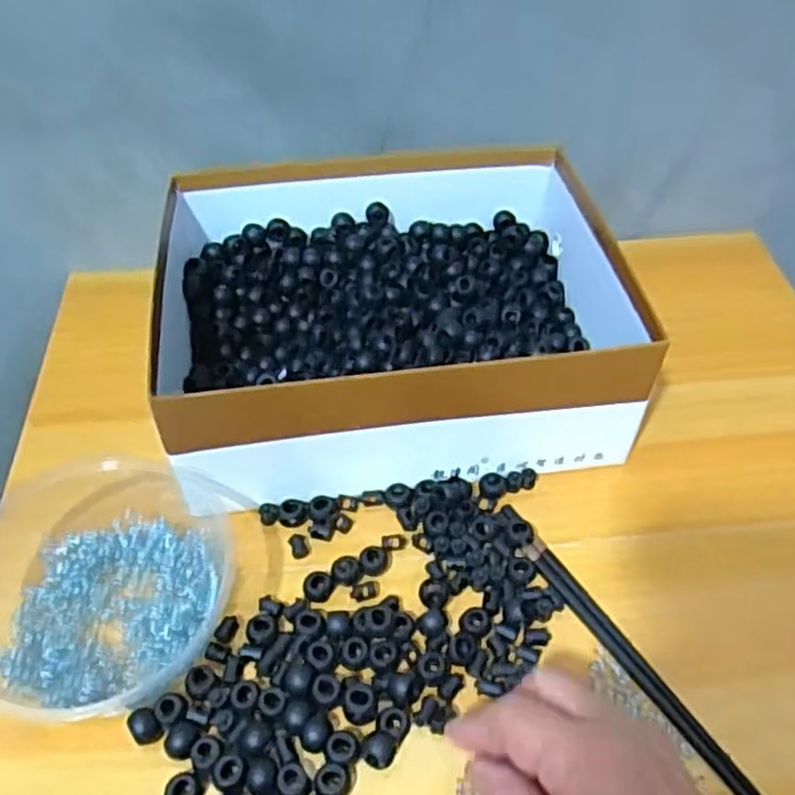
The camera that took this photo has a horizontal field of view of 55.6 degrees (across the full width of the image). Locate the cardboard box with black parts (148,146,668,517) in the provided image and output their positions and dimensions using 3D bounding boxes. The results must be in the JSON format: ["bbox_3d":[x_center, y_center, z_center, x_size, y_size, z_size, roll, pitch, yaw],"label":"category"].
[{"bbox_3d":[-0.007,-0.059,0.515,0.289,0.095,0.229,-8,48,-7],"label":"cardboard box with black parts"}]

